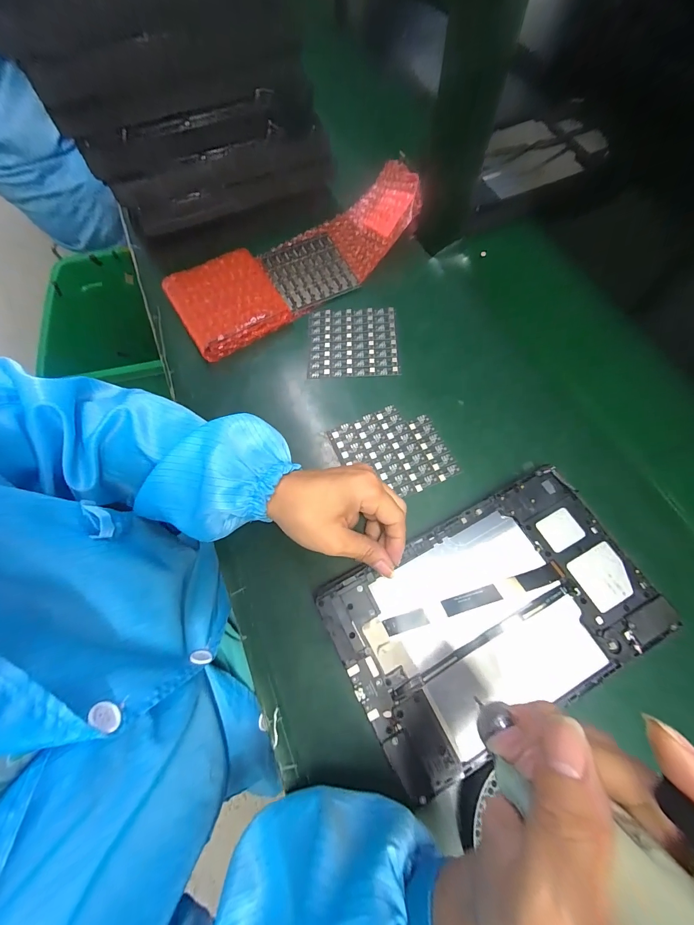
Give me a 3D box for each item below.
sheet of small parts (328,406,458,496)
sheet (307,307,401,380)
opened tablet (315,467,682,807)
[{"bbox_3d":[0.045,-0.011,0.331,0.100,0.004,0.093,-23,70,-6],"label":"sheet of small parts"},{"bbox_3d":[0.007,-0.137,0.379,0.099,0.005,0.090,-2,69,2],"label":"sheet"},{"bbox_3d":[0.113,0.117,0.264,0.236,0.010,0.147,-27,71,-7],"label":"opened tablet"}]

